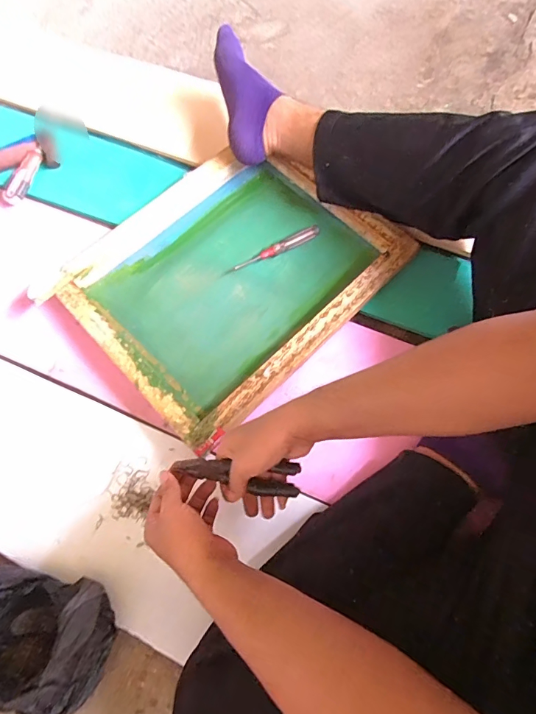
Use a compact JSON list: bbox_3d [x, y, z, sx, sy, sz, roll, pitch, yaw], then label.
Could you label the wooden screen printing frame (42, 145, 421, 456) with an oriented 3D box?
[{"bbox_3d":[-0.061,-0.140,0.677,0.467,0.041,0.386,-43,77,-11],"label":"wooden screen printing frame"}]

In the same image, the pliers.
[{"bbox_3d":[-0.038,0.134,0.489,0.149,0.020,0.035,9,73,3],"label":"pliers"}]

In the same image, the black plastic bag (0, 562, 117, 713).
[{"bbox_3d":[-0.289,0.333,0.497,0.197,0.100,0.125,6,73,3],"label":"black plastic bag"}]

